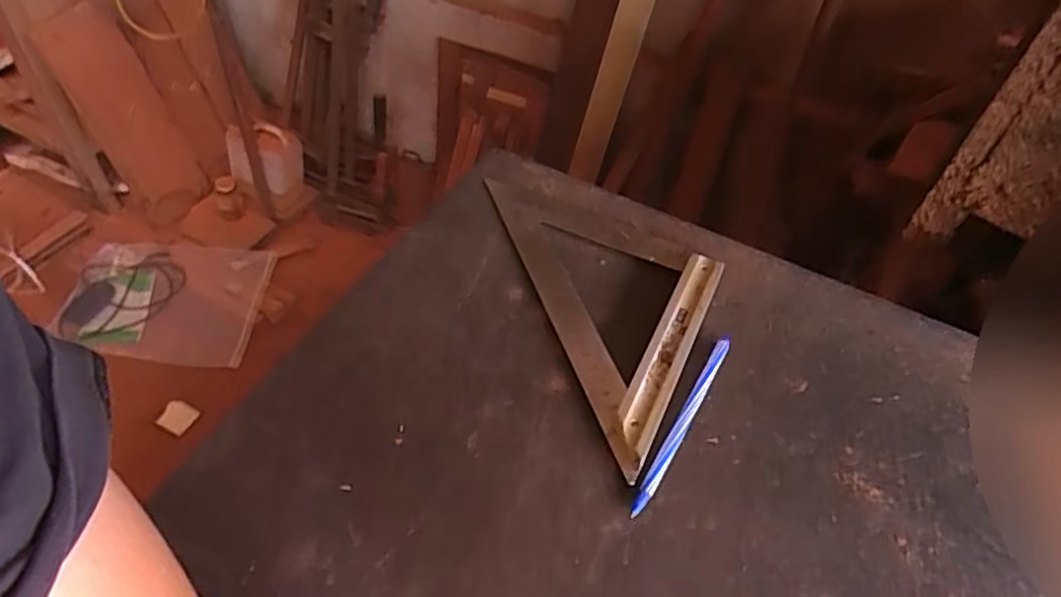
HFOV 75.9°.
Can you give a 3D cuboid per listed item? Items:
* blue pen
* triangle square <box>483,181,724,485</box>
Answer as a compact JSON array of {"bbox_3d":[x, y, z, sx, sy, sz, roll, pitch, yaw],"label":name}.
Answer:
[{"bbox_3d":[0.092,0.071,0.402,0.008,0.010,0.138,27,51,16],"label":"blue pen"},{"bbox_3d":[0.066,-0.009,0.462,0.126,0.014,0.245,-12,51,-17],"label":"triangle square"}]

